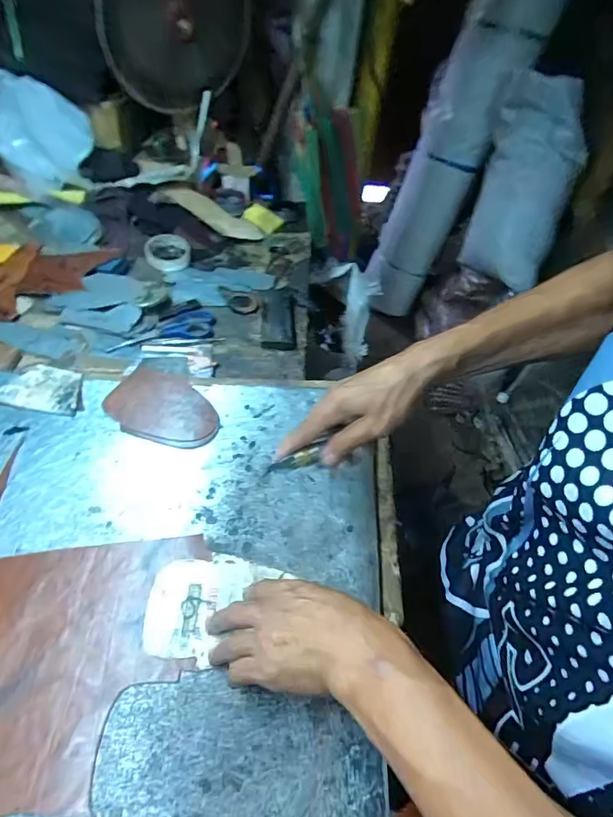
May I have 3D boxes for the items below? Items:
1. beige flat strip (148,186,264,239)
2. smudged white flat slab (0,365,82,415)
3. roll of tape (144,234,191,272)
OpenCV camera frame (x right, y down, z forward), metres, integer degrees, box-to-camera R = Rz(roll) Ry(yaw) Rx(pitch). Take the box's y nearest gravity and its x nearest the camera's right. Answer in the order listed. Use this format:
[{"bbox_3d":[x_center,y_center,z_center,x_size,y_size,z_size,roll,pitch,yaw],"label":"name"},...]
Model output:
[{"bbox_3d":[-0.216,-0.452,1.012,0.241,0.010,0.120,23,49,-5],"label":"beige flat strip"},{"bbox_3d":[-0.352,-0.028,0.597,0.119,0.012,0.072,9,57,7],"label":"smudged white flat slab"},{"bbox_3d":[-0.281,-0.319,0.897,0.087,0.025,0.090,-1,56,1],"label":"roll of tape"}]

